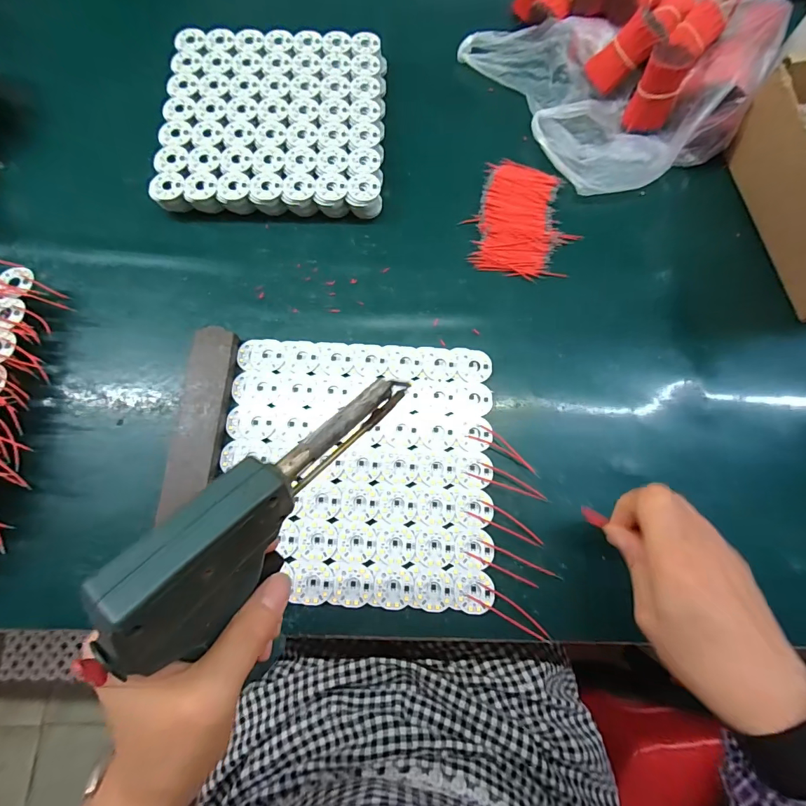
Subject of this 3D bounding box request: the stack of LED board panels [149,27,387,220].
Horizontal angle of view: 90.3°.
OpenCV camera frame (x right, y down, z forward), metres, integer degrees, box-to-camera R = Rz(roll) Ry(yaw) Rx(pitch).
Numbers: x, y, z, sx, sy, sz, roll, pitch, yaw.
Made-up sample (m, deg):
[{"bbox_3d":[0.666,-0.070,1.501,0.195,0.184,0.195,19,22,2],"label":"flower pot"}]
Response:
[{"bbox_3d":[-0.128,-0.288,0.413,0.213,0.030,0.206,0,76,-1],"label":"stack of LED board panels"}]

